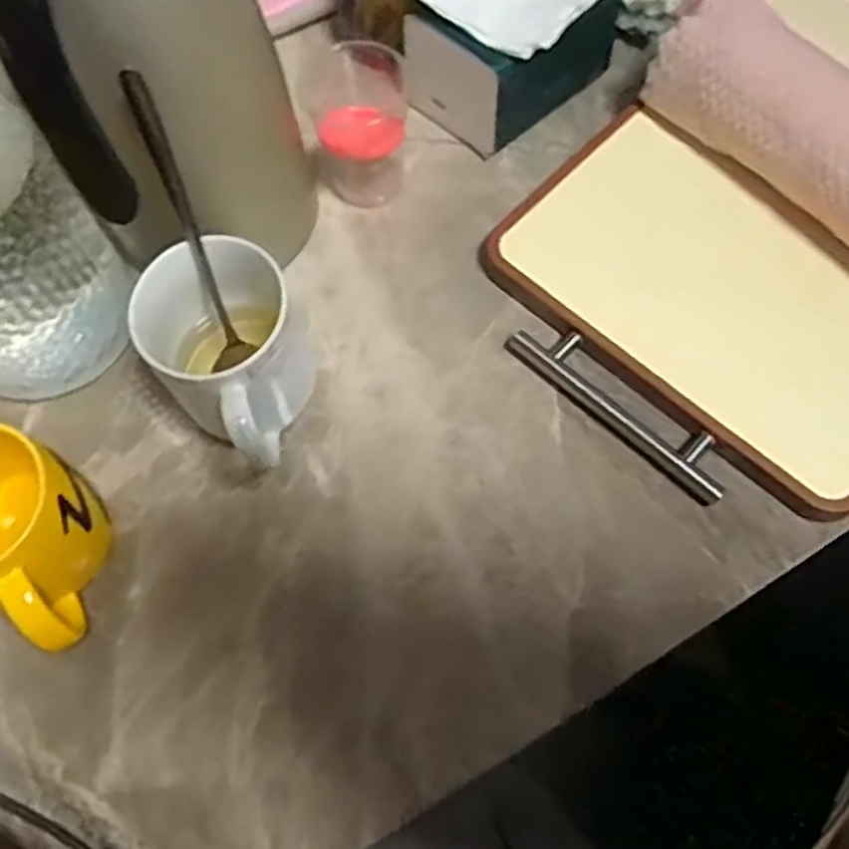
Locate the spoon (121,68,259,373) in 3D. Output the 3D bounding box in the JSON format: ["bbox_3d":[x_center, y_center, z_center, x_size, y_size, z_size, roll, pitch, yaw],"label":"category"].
[{"bbox_3d":[-0.121,-0.098,0.406,0.025,0.163,0.012,-14,41,-3],"label":"spoon"}]

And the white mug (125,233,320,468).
[{"bbox_3d":[-0.101,-0.026,0.435,0.081,0.104,0.114,-20,67,-6],"label":"white mug"}]

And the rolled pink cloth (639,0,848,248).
[{"bbox_3d":[0.243,-0.164,0.467,0.064,0.057,0.237,-37,72,-13],"label":"rolled pink cloth"}]

